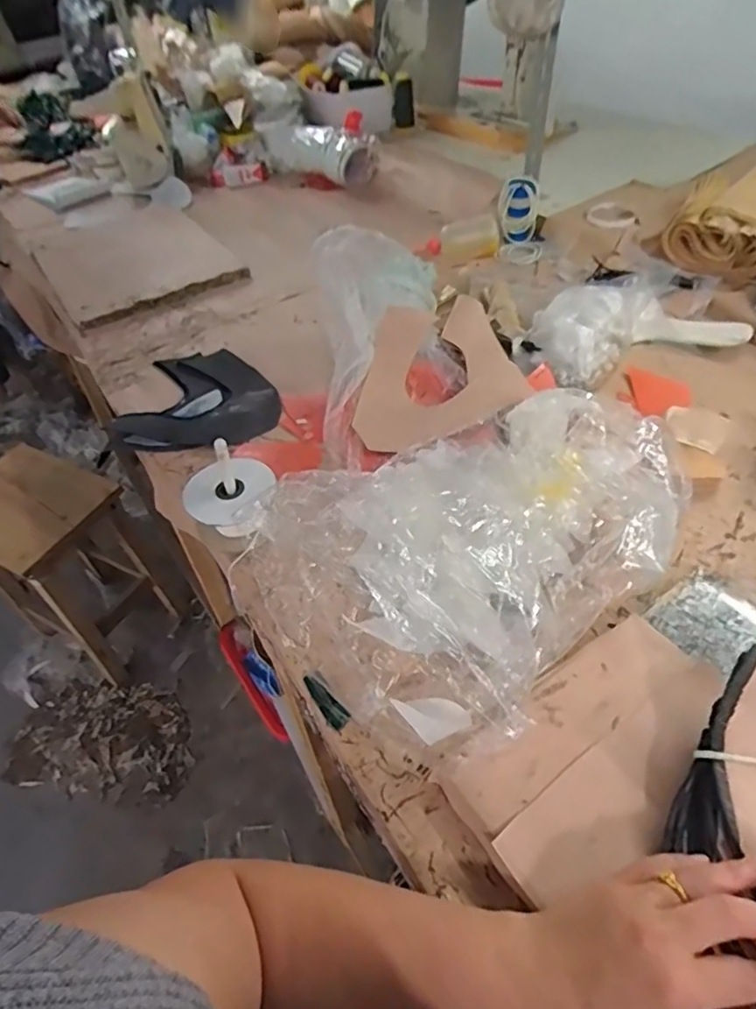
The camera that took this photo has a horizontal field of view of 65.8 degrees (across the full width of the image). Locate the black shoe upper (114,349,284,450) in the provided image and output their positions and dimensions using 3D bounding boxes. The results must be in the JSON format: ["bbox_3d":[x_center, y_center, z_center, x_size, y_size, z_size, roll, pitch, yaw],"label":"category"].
[{"bbox_3d":[-0.228,-0.141,0.792,0.211,0.029,0.221,6,49,12],"label":"black shoe upper"}]

